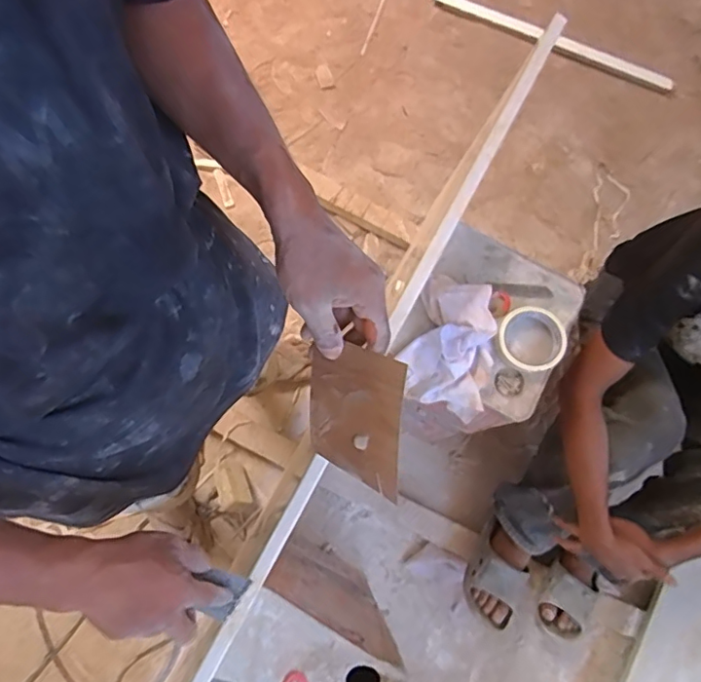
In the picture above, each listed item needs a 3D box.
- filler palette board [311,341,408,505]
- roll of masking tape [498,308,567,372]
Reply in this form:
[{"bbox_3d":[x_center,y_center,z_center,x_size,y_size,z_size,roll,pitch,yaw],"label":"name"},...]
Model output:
[{"bbox_3d":[0.002,0.060,0.445,0.094,0.006,0.115,19,116,37],"label":"filler palette board"},{"bbox_3d":[0.258,-0.004,0.778,0.088,0.018,0.096,0,75,-1],"label":"roll of masking tape"}]

